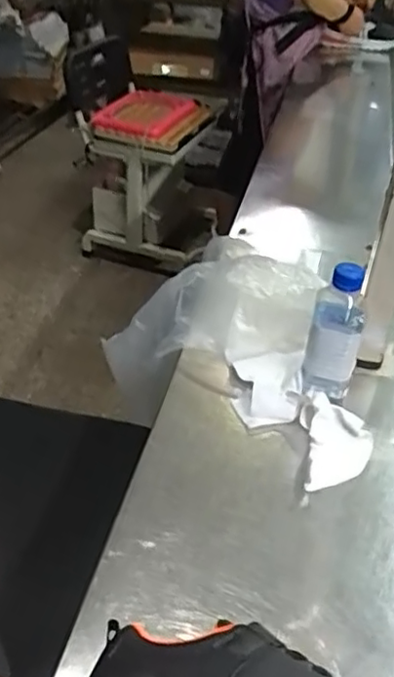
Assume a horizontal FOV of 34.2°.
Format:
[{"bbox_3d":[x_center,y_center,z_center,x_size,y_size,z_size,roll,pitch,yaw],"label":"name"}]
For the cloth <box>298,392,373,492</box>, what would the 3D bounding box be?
[{"bbox_3d":[0.151,0.111,0.684,0.076,0.029,0.116,3,38,-1],"label":"cloth"}]

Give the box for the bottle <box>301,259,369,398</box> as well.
[{"bbox_3d":[0.158,-0.011,0.726,0.057,0.158,0.069,11,38,8],"label":"bottle"}]

